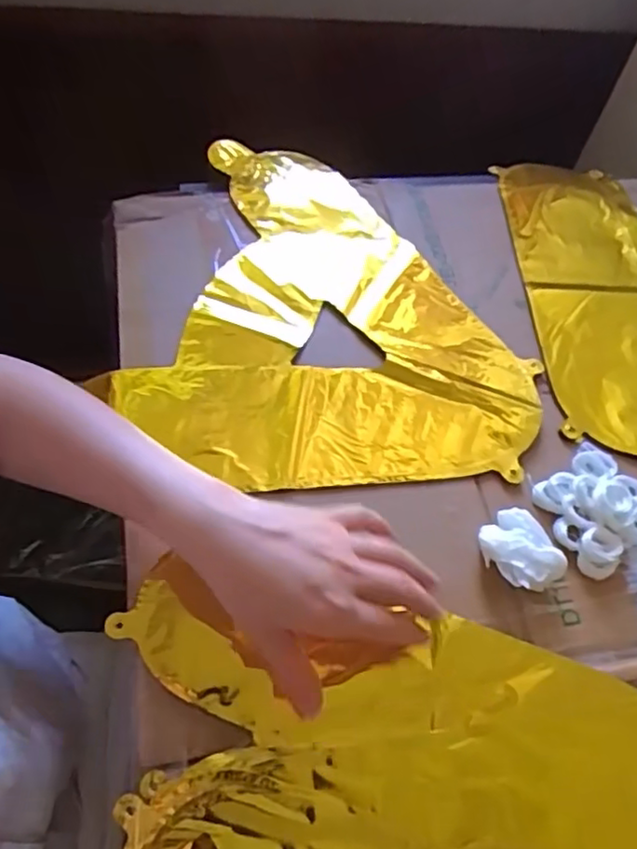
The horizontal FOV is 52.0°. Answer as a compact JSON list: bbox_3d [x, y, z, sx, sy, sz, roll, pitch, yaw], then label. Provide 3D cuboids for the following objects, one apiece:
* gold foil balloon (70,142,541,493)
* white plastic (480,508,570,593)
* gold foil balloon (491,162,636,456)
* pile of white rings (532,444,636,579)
[{"bbox_3d":[0.023,-0.089,0.541,0.318,0.017,0.334,18,58,7],"label":"gold foil balloon"},{"bbox_3d":[0.135,0.086,0.437,0.046,0.023,0.054,-31,66,-22],"label":"white plastic"},{"bbox_3d":[0.293,-0.107,0.589,0.221,0.015,0.394,-3,58,-7],"label":"gold foil balloon"},{"bbox_3d":[0.201,0.056,0.462,0.081,0.022,0.076,-29,65,-21],"label":"pile of white rings"}]

